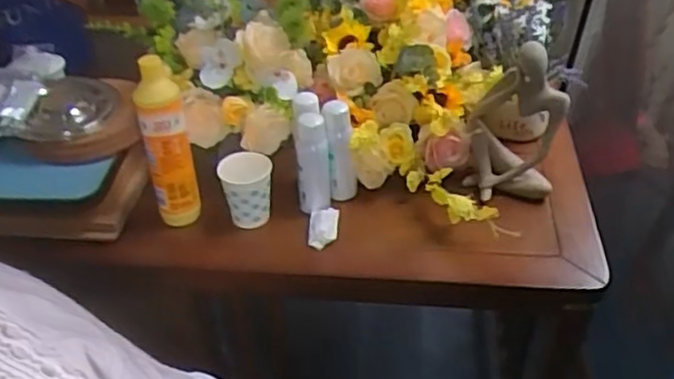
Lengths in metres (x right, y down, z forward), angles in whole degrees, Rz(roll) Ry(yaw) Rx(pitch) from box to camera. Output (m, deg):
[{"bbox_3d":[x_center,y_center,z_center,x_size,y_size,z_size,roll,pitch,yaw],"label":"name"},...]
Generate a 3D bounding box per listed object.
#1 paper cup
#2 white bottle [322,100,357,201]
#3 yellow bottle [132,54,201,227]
[{"bbox_3d":[-0.124,0.002,0.951,0.069,0.092,0.071,-2,39,1],"label":"paper cup"},{"bbox_3d":[0.005,-0.051,0.955,0.040,0.149,0.034,-2,39,1],"label":"white bottle"},{"bbox_3d":[-0.231,-0.059,0.928,0.060,0.225,0.063,-9,40,-7],"label":"yellow bottle"}]

